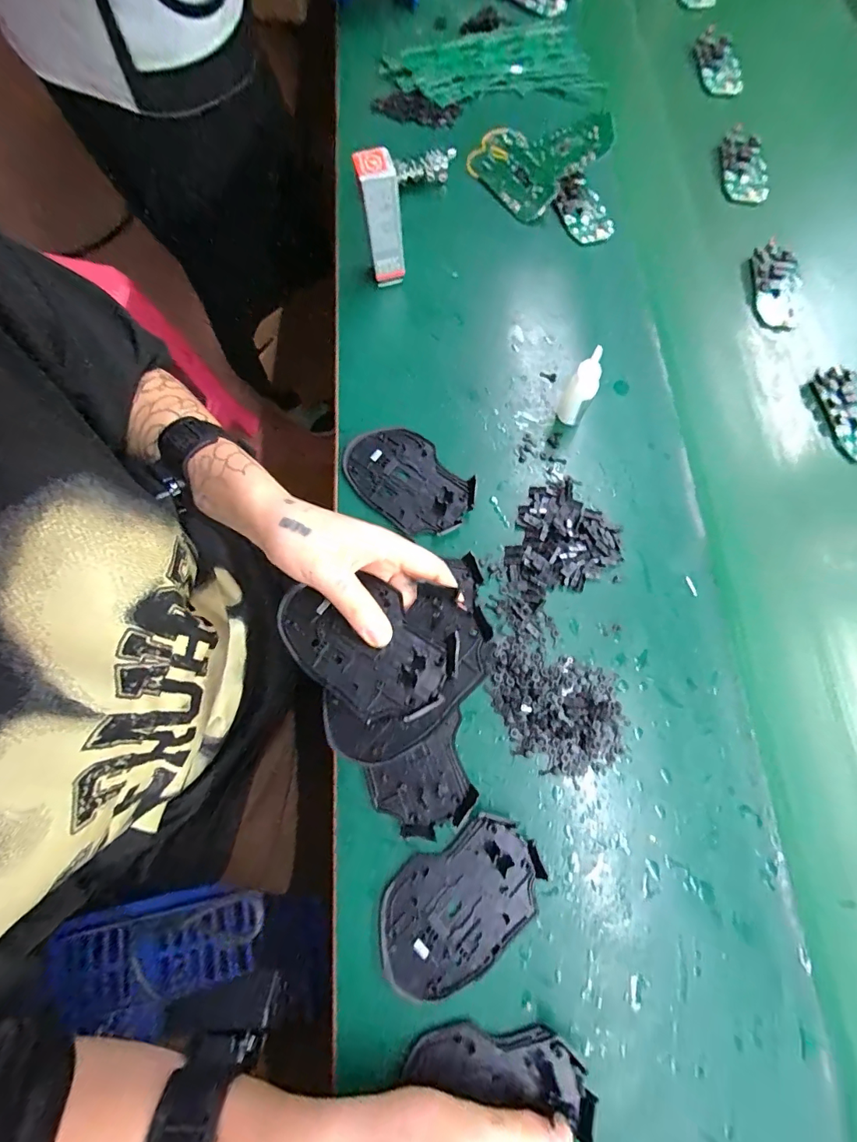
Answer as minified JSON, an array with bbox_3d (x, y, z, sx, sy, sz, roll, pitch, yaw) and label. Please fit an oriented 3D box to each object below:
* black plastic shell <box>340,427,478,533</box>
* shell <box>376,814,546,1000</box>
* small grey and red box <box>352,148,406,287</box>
[{"bbox_3d":[-0.018,-0.076,0.370,0.111,0.012,0.071,41,77,10],"label":"black plastic shell"},{"bbox_3d":[0.020,0.214,0.283,0.113,0.011,0.071,-38,78,-11],"label":"shell"},{"bbox_3d":[-0.040,-0.301,0.388,0.032,0.101,0.025,-14,75,-5],"label":"small grey and red box"}]

